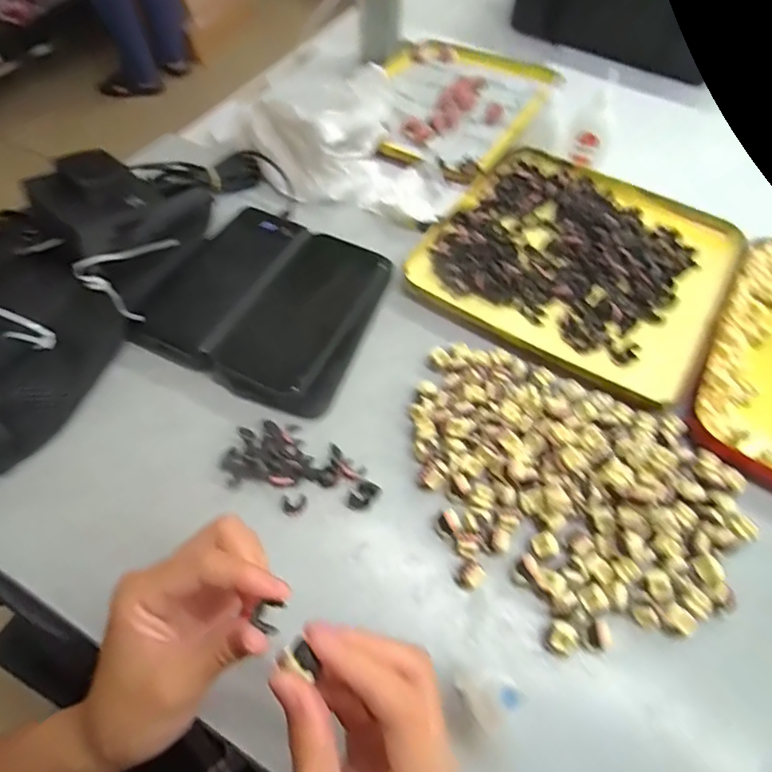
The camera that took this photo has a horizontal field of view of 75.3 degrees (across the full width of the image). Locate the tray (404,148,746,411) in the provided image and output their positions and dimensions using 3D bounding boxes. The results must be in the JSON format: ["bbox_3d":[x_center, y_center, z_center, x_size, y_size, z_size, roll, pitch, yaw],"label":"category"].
[{"bbox_3d":[0.171,-0.117,0.448,0.238,0.017,0.244,30,61,18],"label":"tray"}]

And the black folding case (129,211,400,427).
[{"bbox_3d":[-0.094,-0.066,0.403,0.159,0.024,0.159,20,58,12],"label":"black folding case"}]

